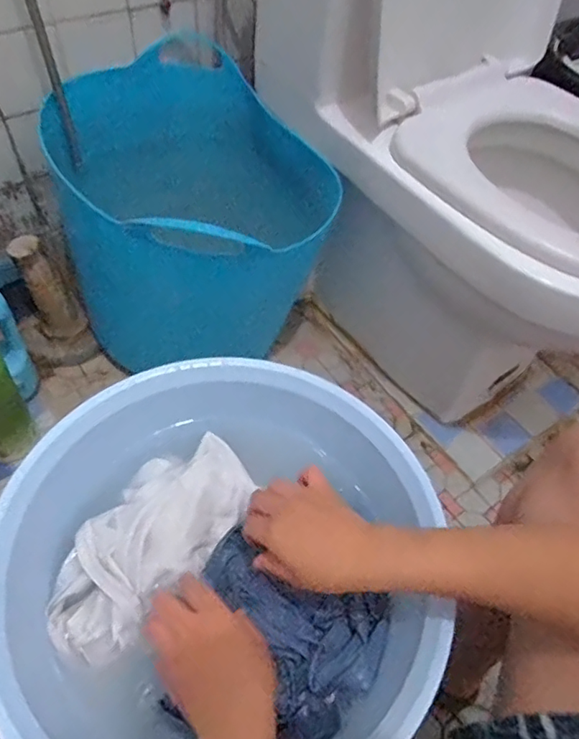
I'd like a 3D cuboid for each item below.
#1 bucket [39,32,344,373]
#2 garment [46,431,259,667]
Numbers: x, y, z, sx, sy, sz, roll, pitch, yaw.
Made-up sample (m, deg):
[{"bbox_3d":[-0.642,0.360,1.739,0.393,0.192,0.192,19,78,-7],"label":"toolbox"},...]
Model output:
[{"bbox_3d":[-0.178,-0.246,0.906,0.380,0.355,0.340,-26,60,-22],"label":"bucket"},{"bbox_3d":[-0.137,0.163,0.528,0.113,0.043,0.222,32,58,17],"label":"garment"}]

